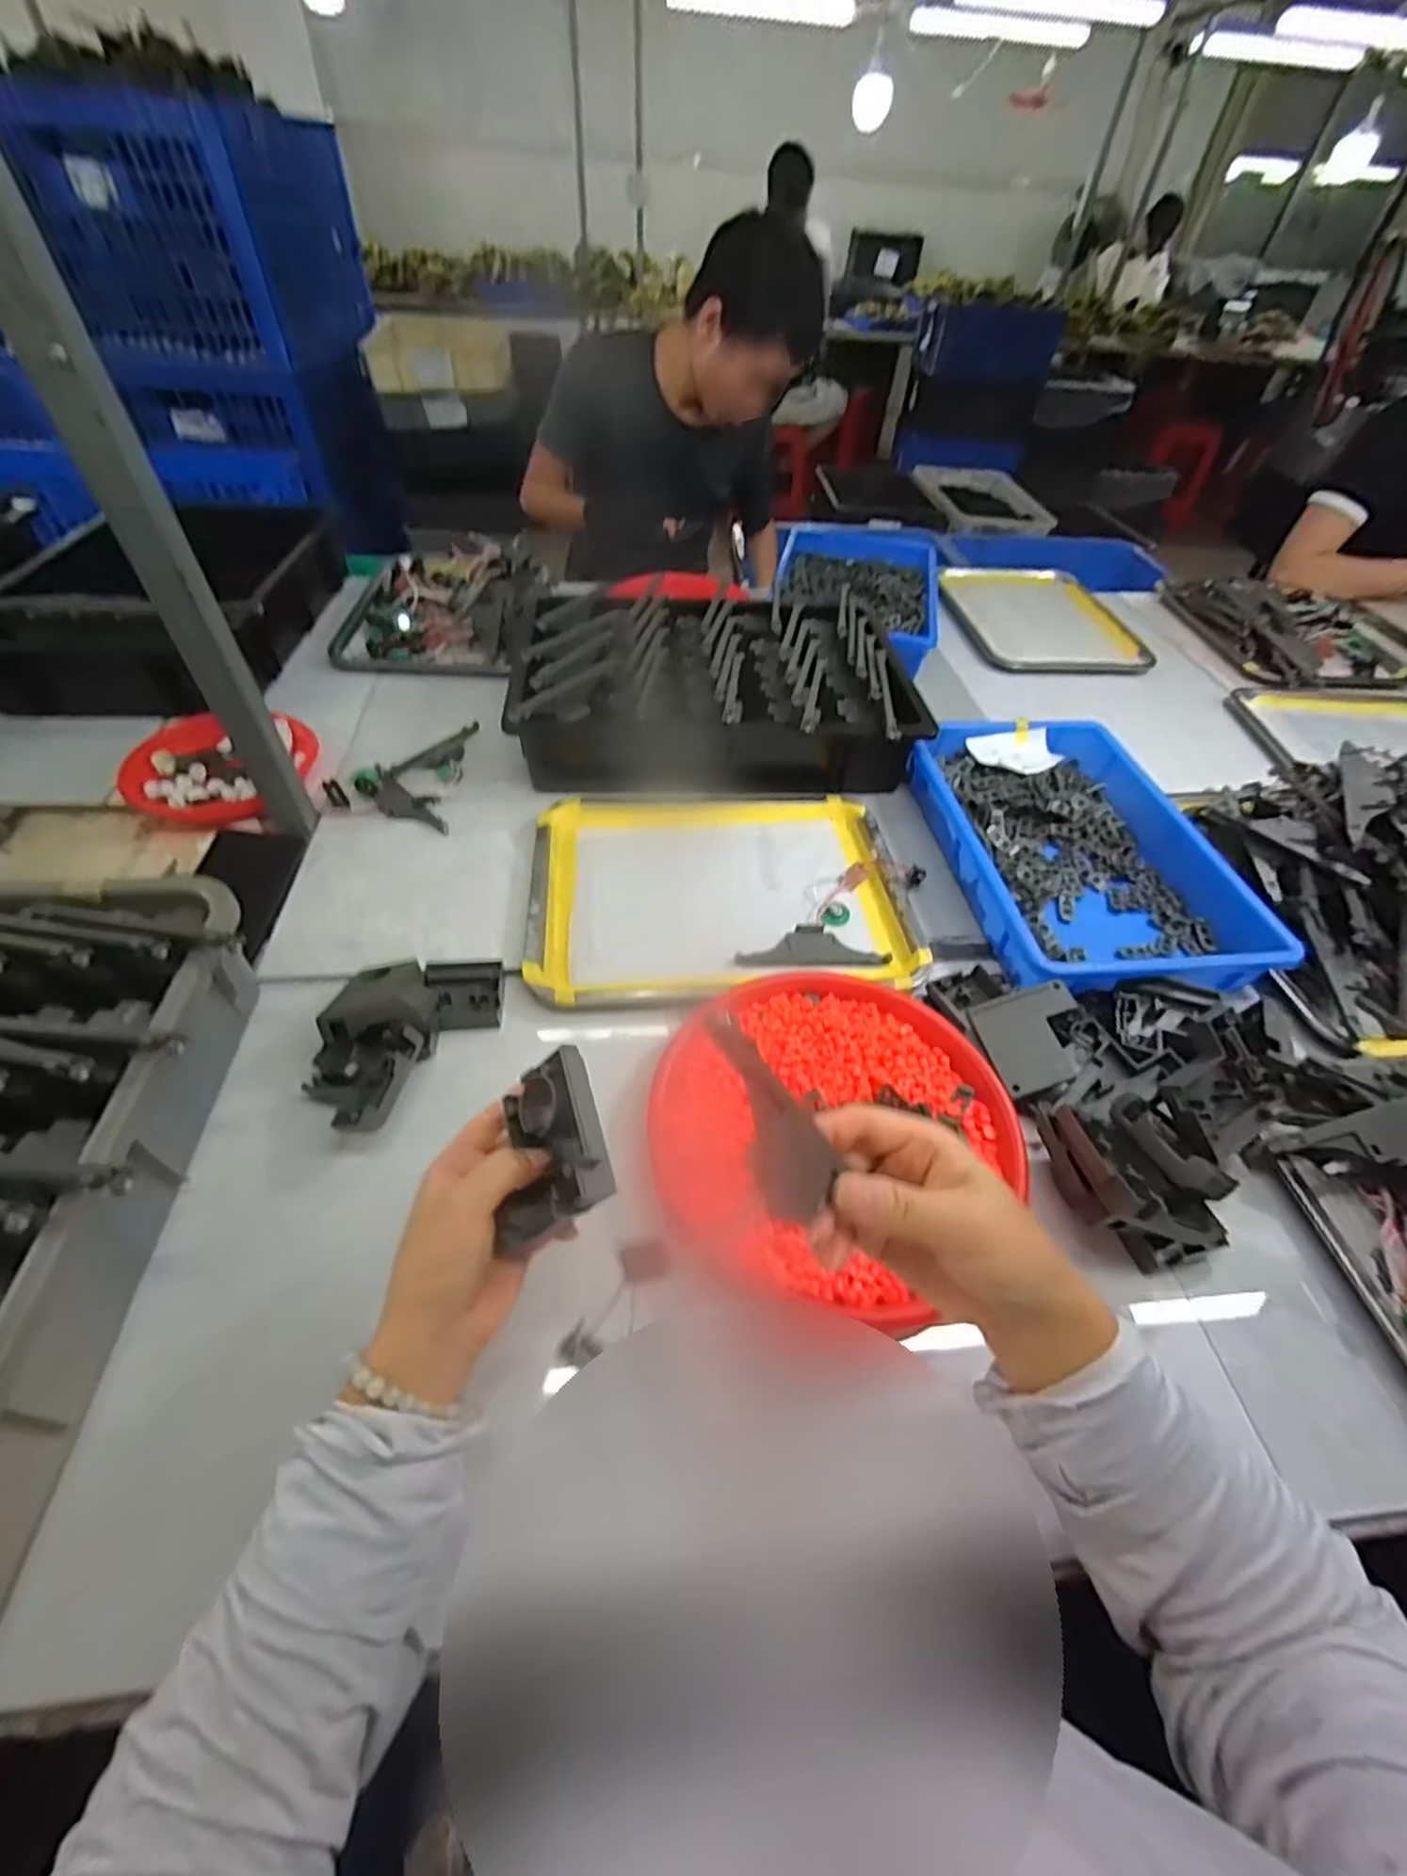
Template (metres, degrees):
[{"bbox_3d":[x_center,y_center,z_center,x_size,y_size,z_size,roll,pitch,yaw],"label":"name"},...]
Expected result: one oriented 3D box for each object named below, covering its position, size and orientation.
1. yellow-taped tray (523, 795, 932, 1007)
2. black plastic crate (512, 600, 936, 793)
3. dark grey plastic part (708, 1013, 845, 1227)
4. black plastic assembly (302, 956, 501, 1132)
[{"bbox_3d":[0.015,-0.055,0.651,0.345,0.034,0.276,-3,50,-7],"label":"yellow-taped tray"},{"bbox_3d":[0.018,-0.296,0.785,0.439,0.099,0.279,2,49,-3],"label":"black plastic crate"},{"bbox_3d":[0.026,0.066,0.245,0.035,0.091,0.005,-34,21,-26],"label":"dark grey plastic part"},{"bbox_3d":[-0.230,0.060,0.505,0.103,0.060,0.165,23,52,15],"label":"black plastic assembly"}]

